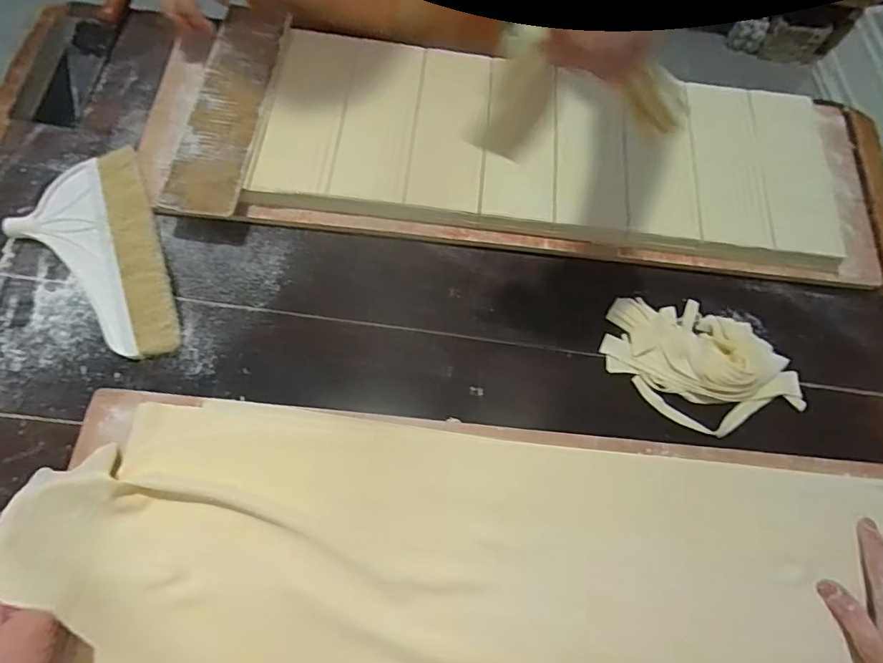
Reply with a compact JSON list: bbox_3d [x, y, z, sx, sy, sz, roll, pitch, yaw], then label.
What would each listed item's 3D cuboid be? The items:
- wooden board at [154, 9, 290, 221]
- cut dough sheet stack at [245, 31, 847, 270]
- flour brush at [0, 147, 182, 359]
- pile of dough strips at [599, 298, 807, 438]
[{"bbox_3d":[-0.273,-0.293,0.653,0.086,0.009,0.336,7,68,-2],"label":"wooden board"},{"bbox_3d":[0.155,-0.252,0.686,0.764,0.035,0.277,5,69,-3],"label":"cut dough sheet stack"},{"bbox_3d":[-0.407,-0.080,0.602,0.146,0.032,0.271,-23,73,-12],"label":"flour brush"},{"bbox_3d":[0.319,0.040,0.616,0.236,0.032,0.153,24,69,5],"label":"pile of dough strips"}]

